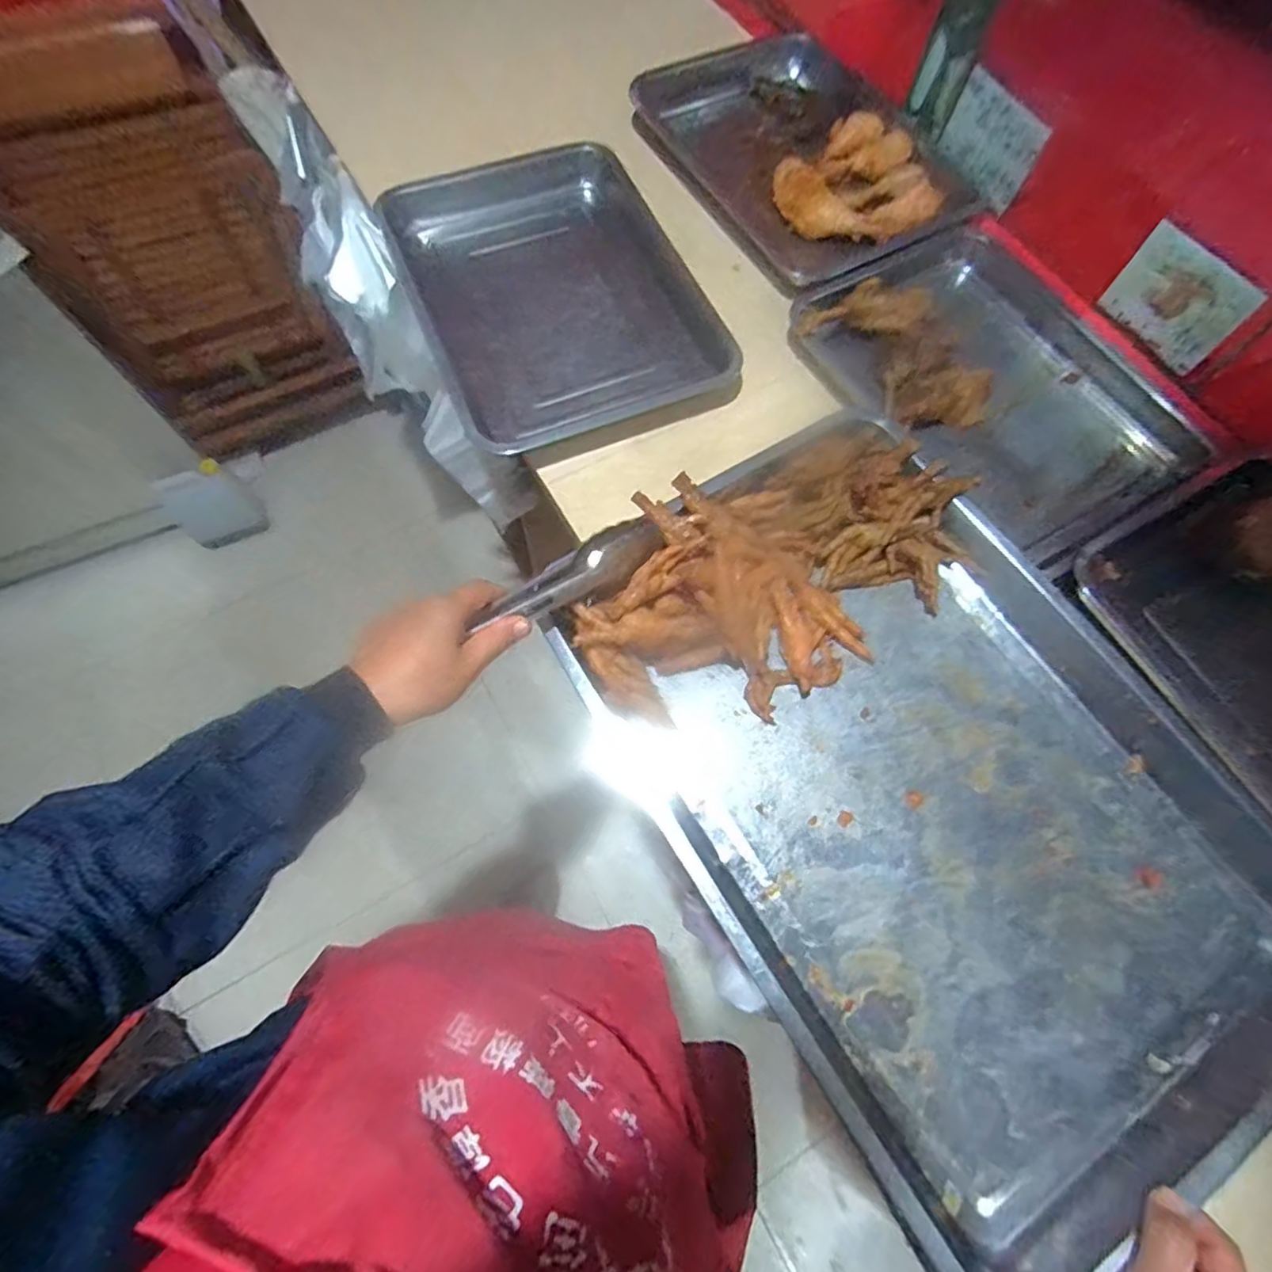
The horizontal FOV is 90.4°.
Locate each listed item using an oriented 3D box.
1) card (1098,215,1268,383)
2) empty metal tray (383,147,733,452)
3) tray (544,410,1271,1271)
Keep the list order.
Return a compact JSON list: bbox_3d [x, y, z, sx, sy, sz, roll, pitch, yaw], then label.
[{"bbox_3d":[0.544,-0.339,0.639,0.008,0.095,0.122,-28,71,-15],"label":"card"},{"bbox_3d":[-0.095,-0.388,0.691,0.284,0.039,0.404,-20,71,-8],"label":"empty metal tray"},{"bbox_3d":[0.233,0.102,0.508,0.409,0.051,0.568,-31,73,-11],"label":"tray"}]

